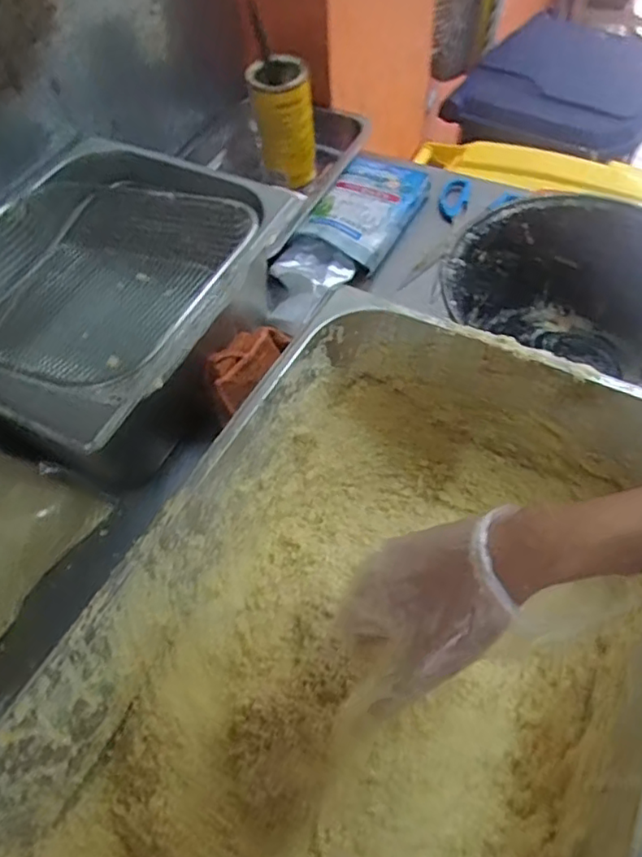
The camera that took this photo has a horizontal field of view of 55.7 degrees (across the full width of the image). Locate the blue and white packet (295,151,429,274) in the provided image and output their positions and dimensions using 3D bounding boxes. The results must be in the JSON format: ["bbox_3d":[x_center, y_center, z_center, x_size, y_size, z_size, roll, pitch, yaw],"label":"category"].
[{"bbox_3d":[0.055,-0.277,0.745,0.102,0.025,0.178,24,61,18],"label":"blue and white packet"}]

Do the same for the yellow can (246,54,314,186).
[{"bbox_3d":[-0.046,-0.382,0.762,0.071,0.131,0.065,-1,56,2],"label":"yellow can"}]

